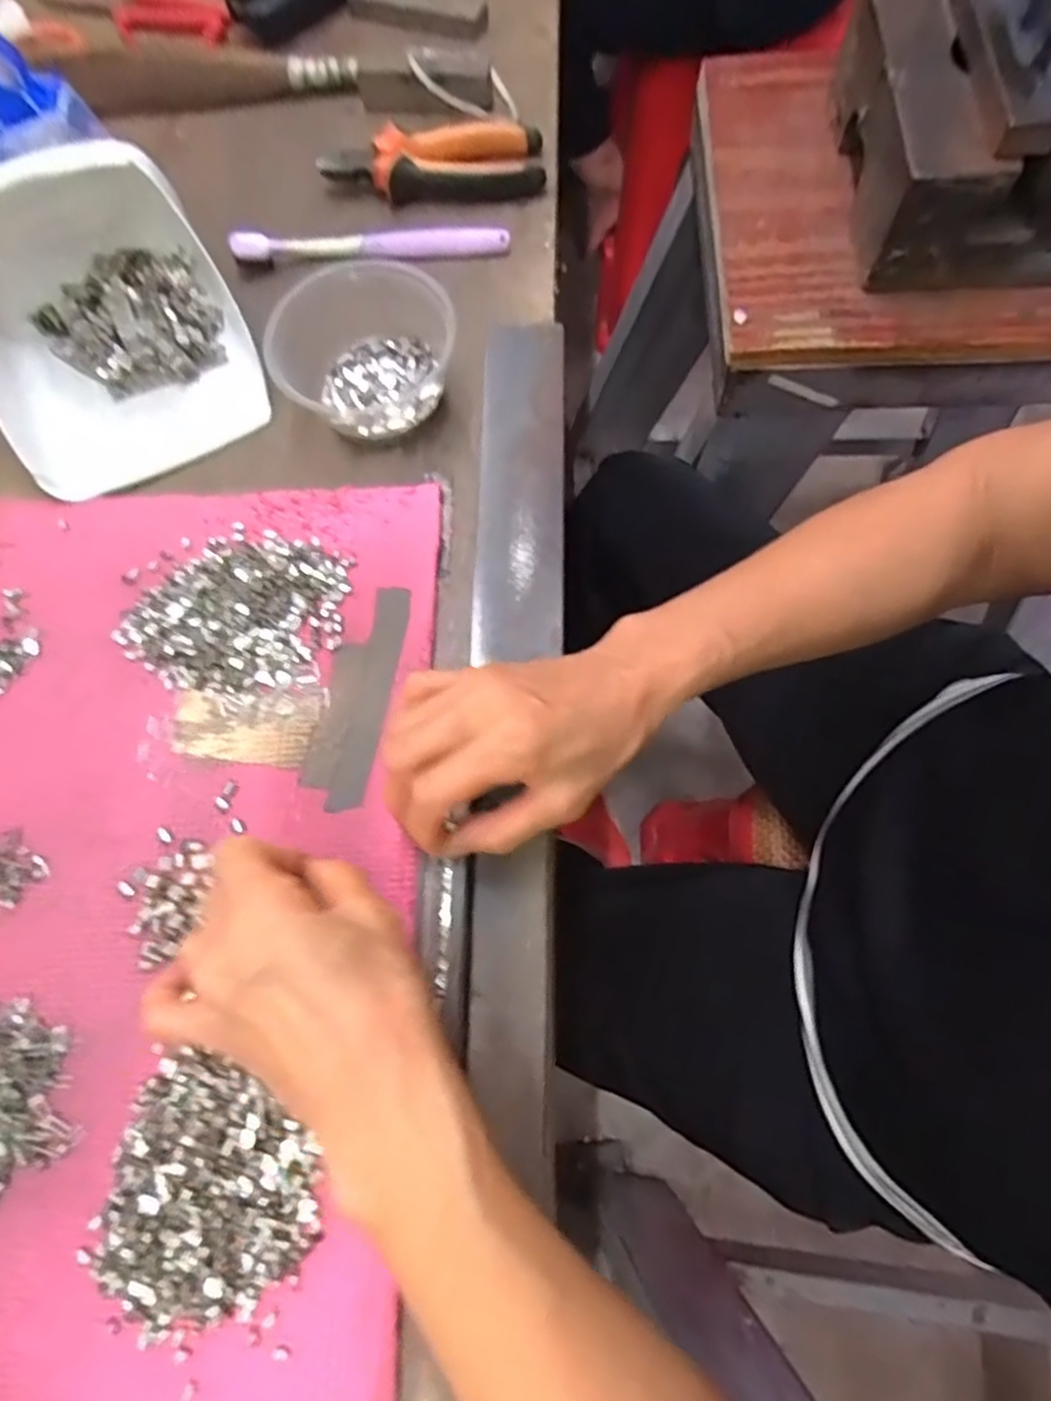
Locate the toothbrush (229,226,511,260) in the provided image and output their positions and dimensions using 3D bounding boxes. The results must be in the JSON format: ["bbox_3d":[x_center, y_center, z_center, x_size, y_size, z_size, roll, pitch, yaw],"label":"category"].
[{"bbox_3d":[-0.104,-0.309,0.482,0.182,0.018,0.024,0,71,5],"label":"toothbrush"}]

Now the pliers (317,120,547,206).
[{"bbox_3d":[-0.064,-0.376,0.498,0.150,0.026,0.056,4,71,6],"label":"pliers"}]

